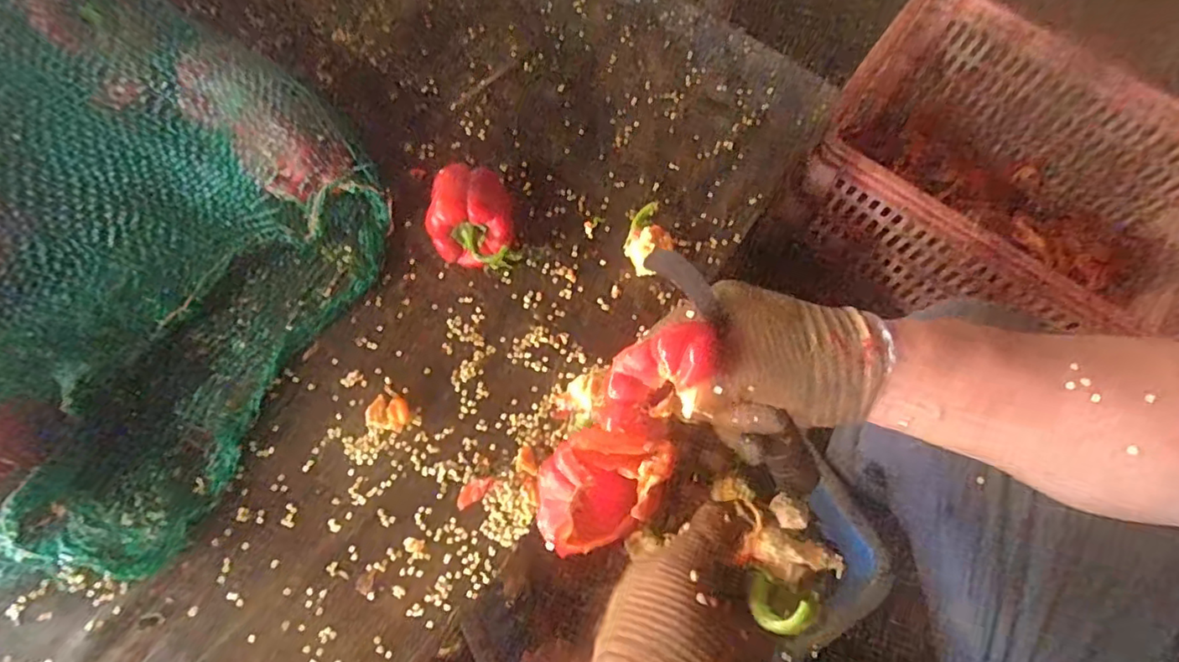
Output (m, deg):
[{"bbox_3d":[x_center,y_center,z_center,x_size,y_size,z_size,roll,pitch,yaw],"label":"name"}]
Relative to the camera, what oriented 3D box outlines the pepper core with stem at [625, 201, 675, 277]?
[{"bbox_3d":[0.056,-0.084,0.522,0.042,0.037,0.075,17,69,3],"label":"pepper core with stem"}]

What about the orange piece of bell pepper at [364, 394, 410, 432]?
[{"bbox_3d":[-0.157,0.064,0.460,0.032,0.015,0.025,11,68,2],"label":"orange piece of bell pepper"}]

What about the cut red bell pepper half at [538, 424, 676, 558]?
[{"bbox_3d":[0.009,0.086,0.332,0.085,0.040,0.057,-28,74,-10],"label":"cut red bell pepper half"}]

